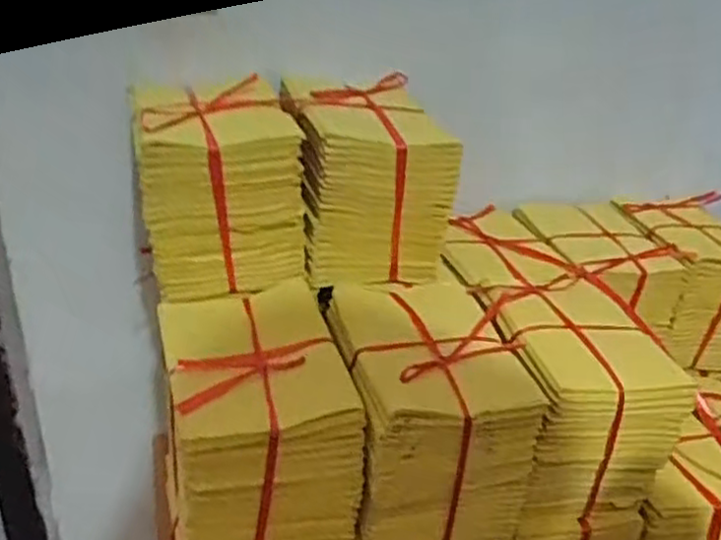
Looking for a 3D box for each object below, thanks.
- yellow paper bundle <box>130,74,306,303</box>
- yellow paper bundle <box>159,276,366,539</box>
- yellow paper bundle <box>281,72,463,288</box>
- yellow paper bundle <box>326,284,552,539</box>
[{"bbox_3d":[-0.125,-0.077,0.634,0.127,0.138,0.156,-7,30,-19],"label":"yellow paper bundle"},{"bbox_3d":[-0.077,0.118,0.561,0.126,0.142,0.172,-5,30,-16],"label":"yellow paper bundle"},{"bbox_3d":[0.002,-0.086,0.678,0.123,0.141,0.157,-5,30,-15],"label":"yellow paper bundle"},{"bbox_3d":[0.052,0.113,0.599,0.133,0.150,0.199,-2,29,-11],"label":"yellow paper bundle"}]

